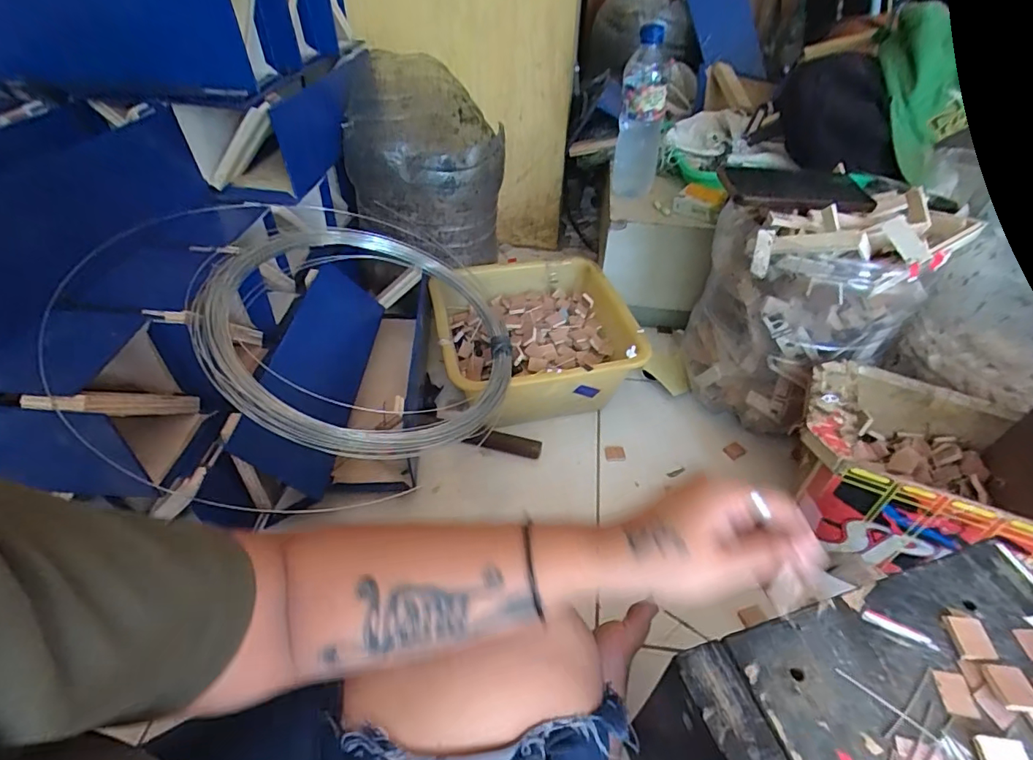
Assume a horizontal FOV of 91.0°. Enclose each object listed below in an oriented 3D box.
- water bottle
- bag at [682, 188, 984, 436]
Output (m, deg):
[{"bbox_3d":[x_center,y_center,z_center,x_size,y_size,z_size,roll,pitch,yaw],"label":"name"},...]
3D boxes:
[{"bbox_3d":[0.186,-0.394,0.754,0.065,0.207,0.060,5,44,5],"label":"water bottle"},{"bbox_3d":[0.362,-0.079,0.641,0.237,0.262,0.165,9,44,9],"label":"bag"}]

